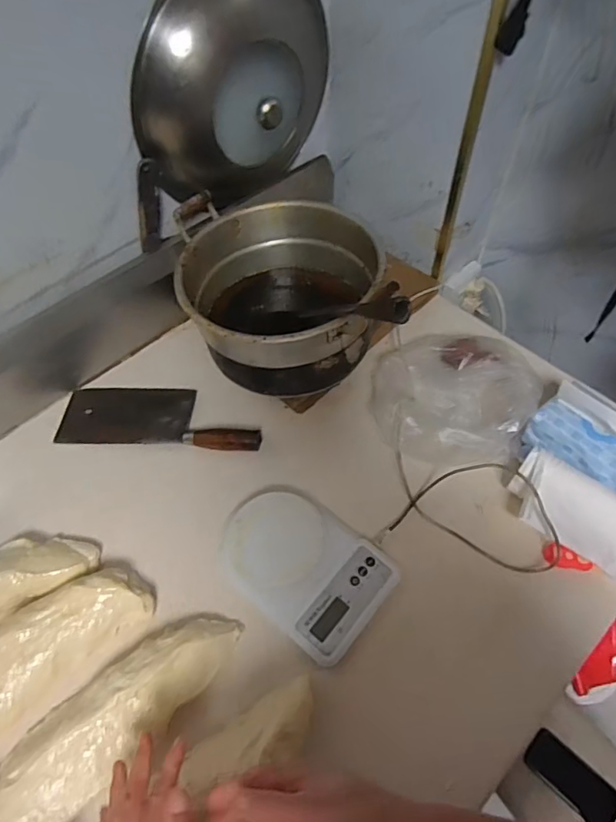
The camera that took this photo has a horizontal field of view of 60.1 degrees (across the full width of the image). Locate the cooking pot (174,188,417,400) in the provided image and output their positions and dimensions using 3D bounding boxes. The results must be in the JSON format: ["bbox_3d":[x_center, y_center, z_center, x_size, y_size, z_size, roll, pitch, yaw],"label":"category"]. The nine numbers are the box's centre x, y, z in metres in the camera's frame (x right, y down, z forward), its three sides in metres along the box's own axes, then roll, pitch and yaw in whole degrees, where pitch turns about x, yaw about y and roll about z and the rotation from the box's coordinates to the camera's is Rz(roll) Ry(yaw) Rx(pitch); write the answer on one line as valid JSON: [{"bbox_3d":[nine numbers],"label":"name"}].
[{"bbox_3d":[-0.040,-0.161,0.778,0.260,0.190,0.286,-1,57,1],"label":"cooking pot"}]

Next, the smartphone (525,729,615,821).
[{"bbox_3d":[0.485,0.675,0.977,0.160,0.012,0.077,36,81,30],"label":"smartphone"}]

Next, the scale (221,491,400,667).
[{"bbox_3d":[-0.007,0.181,0.633,0.198,0.032,0.138,35,64,21],"label":"scale"}]

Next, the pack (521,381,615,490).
[{"bbox_3d":[0.351,0.042,0.667,0.137,0.026,0.104,43,110,30],"label":"pack"}]

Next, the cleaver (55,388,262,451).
[{"bbox_3d":[-0.213,0.007,0.771,0.289,0.022,0.101,3,57,3],"label":"cleaver"}]

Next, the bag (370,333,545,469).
[{"bbox_3d":[0.197,-0.029,0.750,0.202,0.088,0.229,-7,57,-3],"label":"bag"}]

